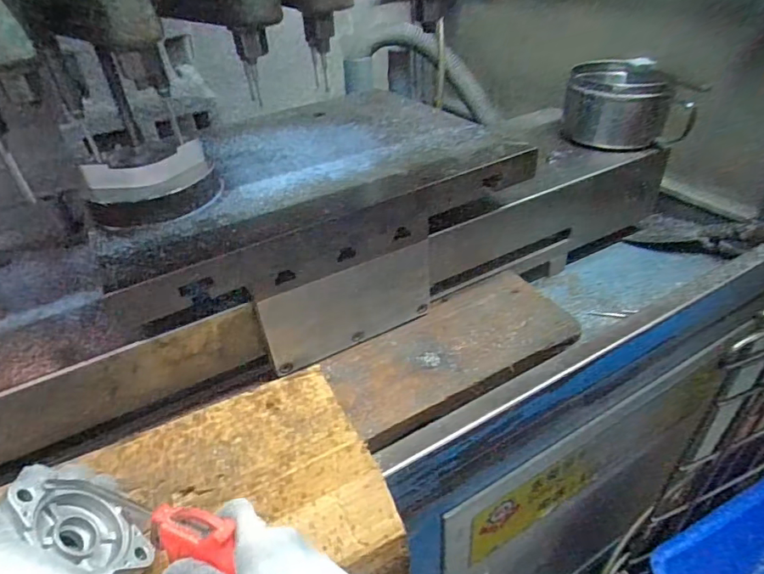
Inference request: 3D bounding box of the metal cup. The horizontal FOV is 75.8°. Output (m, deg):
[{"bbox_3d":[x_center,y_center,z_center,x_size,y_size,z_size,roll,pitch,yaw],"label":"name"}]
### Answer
[{"bbox_3d":[0.343,-0.255,0.683,0.152,0.091,0.152,13,41,22],"label":"metal cup"}]

